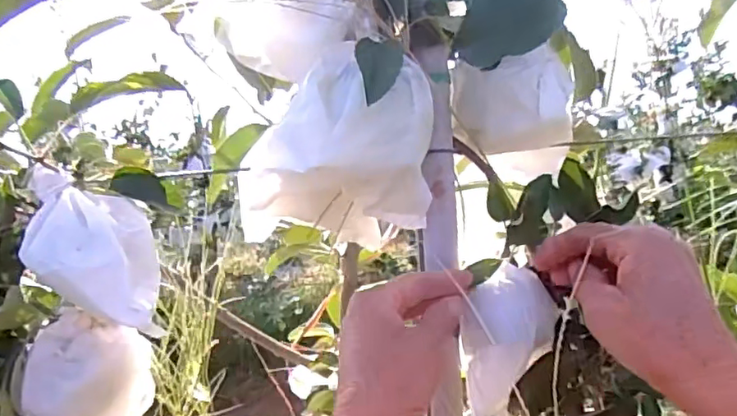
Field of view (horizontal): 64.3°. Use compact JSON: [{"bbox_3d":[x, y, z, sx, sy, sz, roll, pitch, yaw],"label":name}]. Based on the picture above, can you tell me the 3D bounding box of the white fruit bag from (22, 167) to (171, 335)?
[{"bbox_3d":[-0.182,0.032,0.391,0.066,0.121,0.060,-24,-17,12],"label":"white fruit bag"}]

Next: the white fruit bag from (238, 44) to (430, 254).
[{"bbox_3d":[-0.020,-0.032,0.384,0.120,0.115,0.082,1,9,28],"label":"white fruit bag"}]

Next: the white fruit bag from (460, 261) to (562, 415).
[{"bbox_3d":[0.097,0.091,0.399,0.060,0.093,0.040,-1,8,17],"label":"white fruit bag"}]

